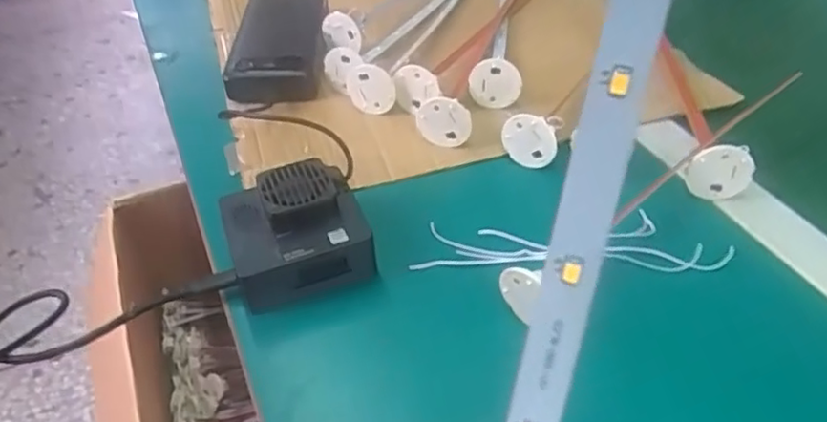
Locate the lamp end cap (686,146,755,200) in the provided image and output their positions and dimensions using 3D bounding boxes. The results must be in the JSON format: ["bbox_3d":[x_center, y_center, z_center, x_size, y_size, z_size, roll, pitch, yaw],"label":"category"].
[{"bbox_3d":[0.189,-0.024,0.401,0.041,0.034,0.010,-6,42,-5],"label":"lamp end cap"}]

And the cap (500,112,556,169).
[{"bbox_3d":[0.077,-0.047,0.430,0.034,0.038,0.004,4,35,13],"label":"cap"}]

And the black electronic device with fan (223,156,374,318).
[{"bbox_3d":[-0.069,0.009,0.375,0.074,0.039,0.069,-15,44,-14],"label":"black electronic device with fan"}]

